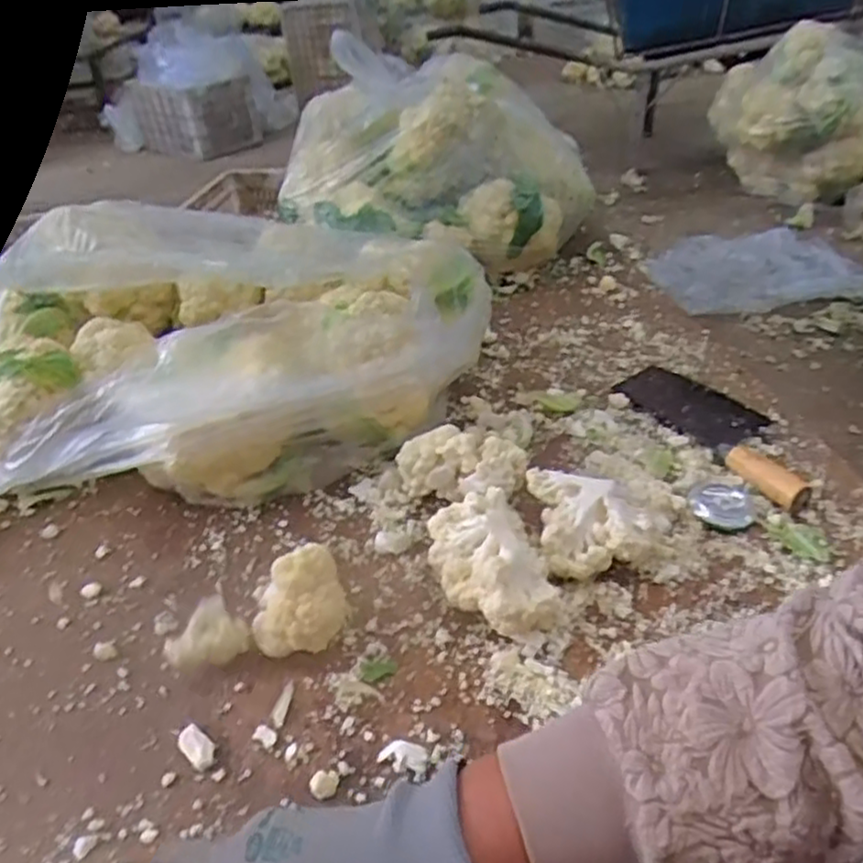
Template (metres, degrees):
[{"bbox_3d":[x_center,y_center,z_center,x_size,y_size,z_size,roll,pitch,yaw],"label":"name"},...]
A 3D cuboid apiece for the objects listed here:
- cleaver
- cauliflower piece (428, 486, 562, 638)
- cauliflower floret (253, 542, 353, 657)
[{"bbox_3d":[0.324,-0.010,0.812,0.107,0.026,0.266,-21,39,-21],"label":"cleaver"},{"bbox_3d":[0.054,0.117,0.637,0.098,0.063,0.142,-15,37,-13],"label":"cauliflower piece"},{"bbox_3d":[-0.111,0.144,0.603,0.074,0.083,0.057,-4,36,1],"label":"cauliflower floret"}]

